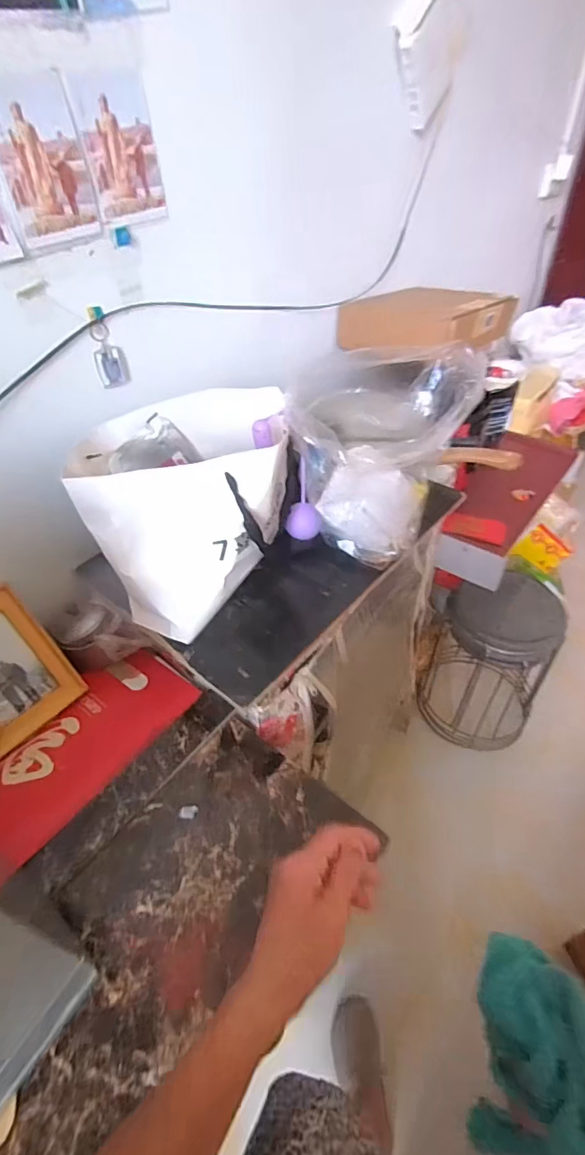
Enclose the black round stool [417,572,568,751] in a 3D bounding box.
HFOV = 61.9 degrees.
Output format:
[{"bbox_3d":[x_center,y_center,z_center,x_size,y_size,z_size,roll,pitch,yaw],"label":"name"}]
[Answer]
[{"bbox_3d":[0.569,0.250,1.429,0.338,0.511,0.297,20,49,23],"label":"black round stool"}]

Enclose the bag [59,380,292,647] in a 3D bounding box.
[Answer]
[{"bbox_3d":[-0.139,-0.100,0.711,0.288,0.216,0.251,-25,48,-21],"label":"bag"}]

